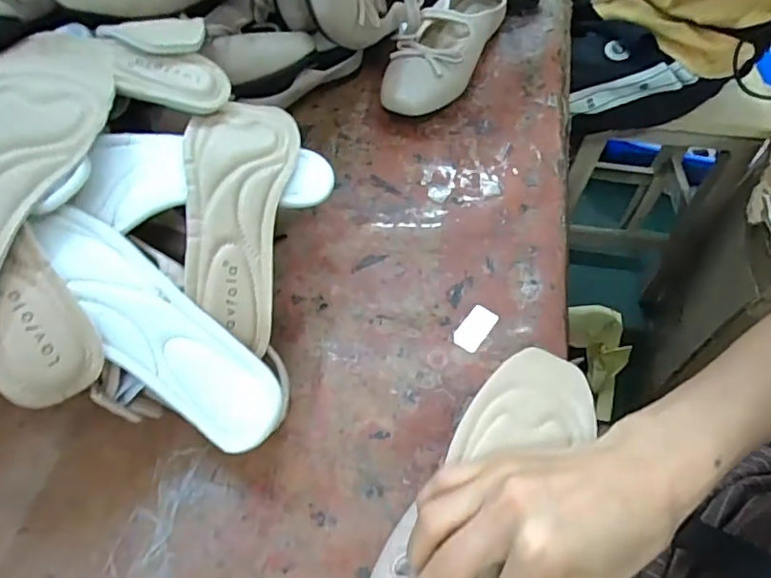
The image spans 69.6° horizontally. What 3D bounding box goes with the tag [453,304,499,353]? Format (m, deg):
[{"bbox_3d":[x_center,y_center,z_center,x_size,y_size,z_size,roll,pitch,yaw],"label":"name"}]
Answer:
[{"bbox_3d":[0.070,0.030,0.432,0.023,0.004,0.041,32,60,18],"label":"tag"}]

